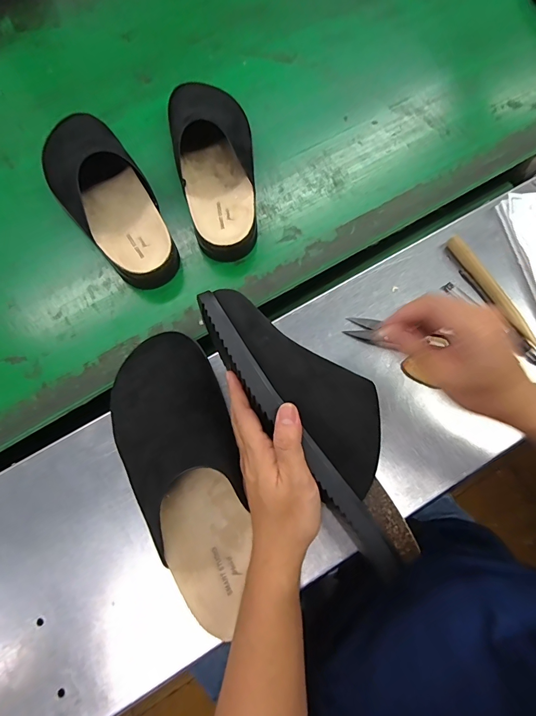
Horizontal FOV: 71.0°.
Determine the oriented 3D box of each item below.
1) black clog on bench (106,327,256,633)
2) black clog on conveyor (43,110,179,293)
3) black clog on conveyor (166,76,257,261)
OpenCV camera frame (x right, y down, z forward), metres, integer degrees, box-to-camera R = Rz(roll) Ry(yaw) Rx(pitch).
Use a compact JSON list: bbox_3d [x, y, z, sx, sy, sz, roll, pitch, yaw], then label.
[{"bbox_3d":[-0.073,0.100,0.346,0.107,0.088,0.255,-25,73,-6],"label":"black clog on bench"},{"bbox_3d":[-0.203,-0.207,0.479,0.110,0.069,0.265,-34,75,-9],"label":"black clog on conveyor"},{"bbox_3d":[-0.067,-0.258,0.485,0.103,0.073,0.264,-13,73,-2],"label":"black clog on conveyor"}]

